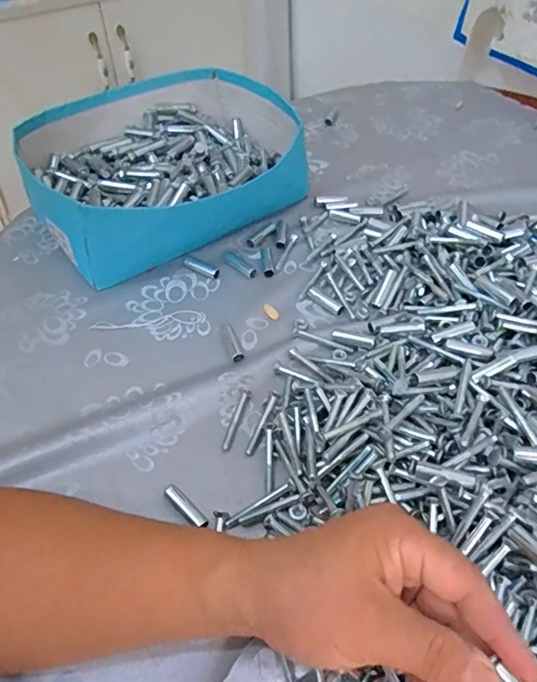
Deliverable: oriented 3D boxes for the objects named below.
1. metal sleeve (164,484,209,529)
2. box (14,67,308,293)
[{"bbox_3d":[-0.059,0.119,0.357,0.012,0.009,0.040,-36,57,-26],"label":"metal sleeve"},{"bbox_3d":[-0.115,-0.203,0.577,0.299,0.089,0.266,-24,53,-18],"label":"box"}]

